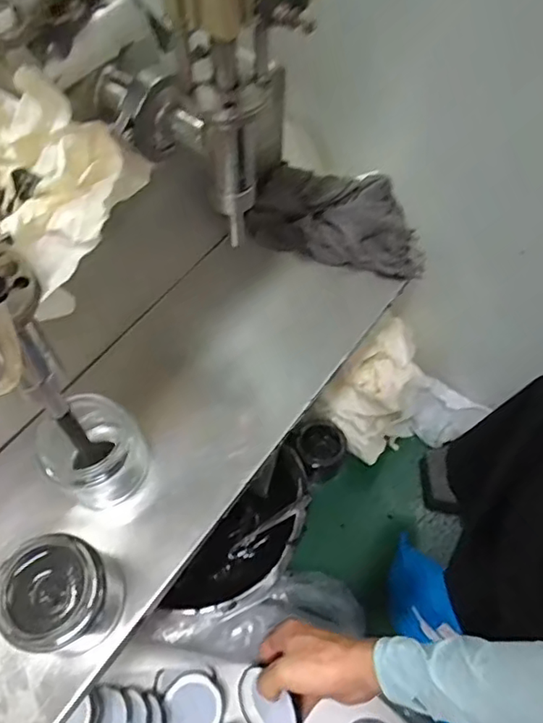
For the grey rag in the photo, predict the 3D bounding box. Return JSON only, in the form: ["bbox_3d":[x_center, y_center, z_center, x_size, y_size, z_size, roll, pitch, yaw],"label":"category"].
[{"bbox_3d":[0.065,-0.137,0.538,0.175,0.047,0.079,19,62,10],"label":"grey rag"}]

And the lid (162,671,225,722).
[{"bbox_3d":[-0.084,0.371,0.603,0.062,0.008,0.063,1,60,-1],"label":"lid"}]

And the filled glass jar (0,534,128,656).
[{"bbox_3d":[-0.134,0.152,0.363,0.063,0.066,0.062,-19,63,-12],"label":"filled glass jar"}]

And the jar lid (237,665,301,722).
[{"bbox_3d":[-0.005,0.297,0.478,0.008,0.057,0.070,-6,27,-44],"label":"jar lid"}]

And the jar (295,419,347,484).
[{"bbox_3d":[0.066,0.120,0.761,0.065,0.075,0.065,1,60,-1],"label":"jar"}]

